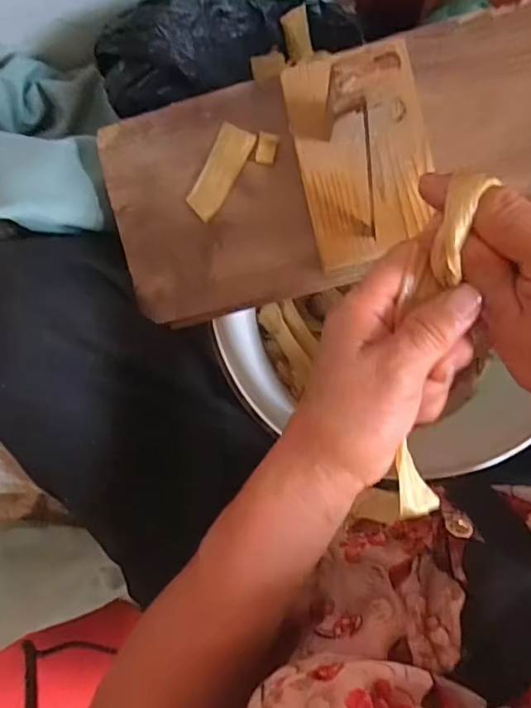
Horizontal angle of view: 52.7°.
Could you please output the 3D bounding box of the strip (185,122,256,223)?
[{"bbox_3d":[-0.035,-0.136,0.402,0.026,0.004,0.070,28,93,6],"label":"strip"}]

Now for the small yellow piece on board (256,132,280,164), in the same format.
[{"bbox_3d":[0.001,-0.153,0.399,0.015,0.006,0.021,15,91,7],"label":"small yellow piece on board"}]

